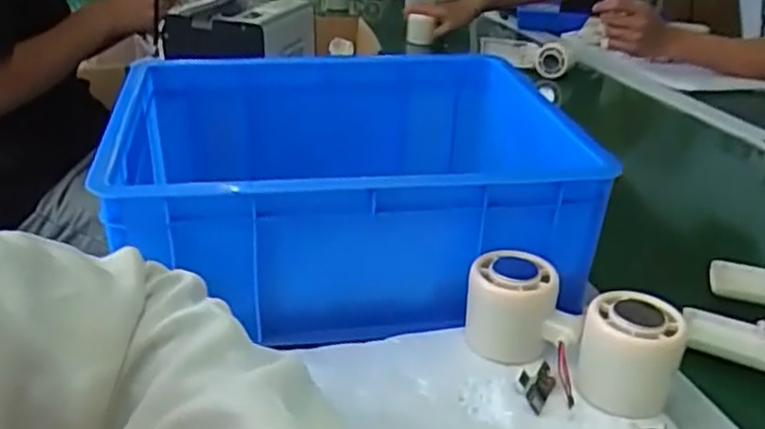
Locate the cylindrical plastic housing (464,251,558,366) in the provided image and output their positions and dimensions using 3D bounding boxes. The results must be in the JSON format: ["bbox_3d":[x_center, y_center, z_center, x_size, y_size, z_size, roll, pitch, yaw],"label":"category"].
[{"bbox_3d":[0.083,0.061,0.463,0.055,0.058,0.044,6,26,9],"label":"cylindrical plastic housing"}]

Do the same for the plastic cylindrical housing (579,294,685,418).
[{"bbox_3d":[0.145,0.082,0.421,0.054,0.057,0.043,8,26,15],"label":"plastic cylindrical housing"}]

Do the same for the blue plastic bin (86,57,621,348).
[{"bbox_3d":[-0.032,-0.030,0.567,0.320,0.133,0.274,-5,26,-13],"label":"blue plastic bin"}]

